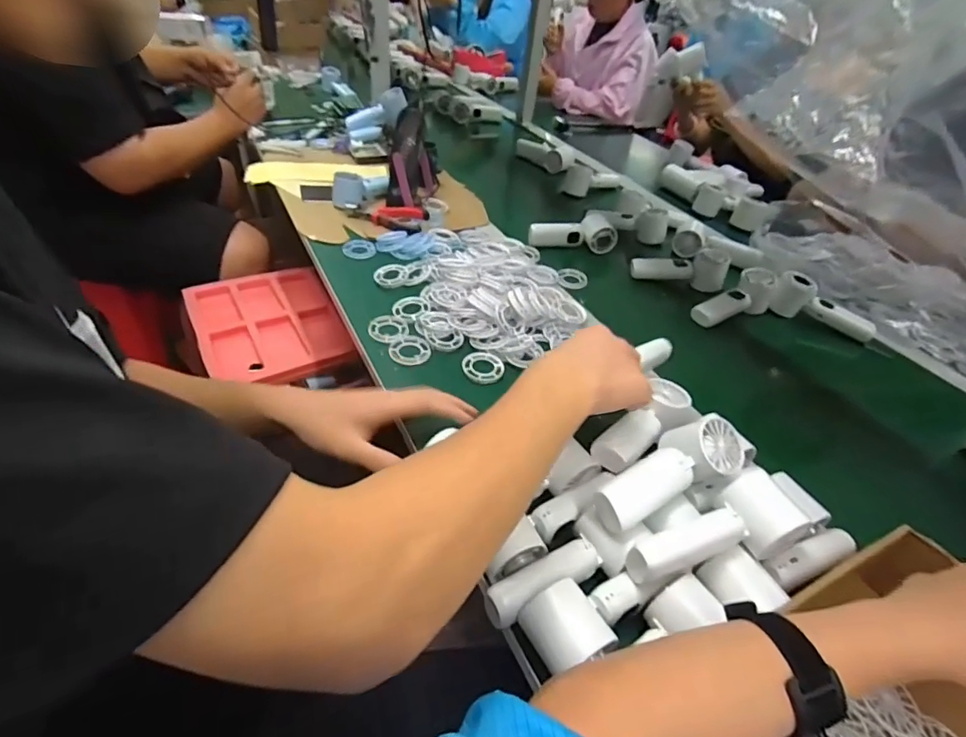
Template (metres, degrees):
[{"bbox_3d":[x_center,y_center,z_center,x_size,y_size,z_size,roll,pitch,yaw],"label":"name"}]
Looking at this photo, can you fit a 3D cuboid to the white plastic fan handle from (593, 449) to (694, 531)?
[{"bbox_3d":[0.144,0.103,0.438,0.112,0.036,0.040,-22,49,-29],"label":"white plastic fan handle"}]

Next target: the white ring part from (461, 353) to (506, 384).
[{"bbox_3d":[0.000,-0.002,0.638,0.053,0.005,0.053,11,42,4],"label":"white ring part"}]

